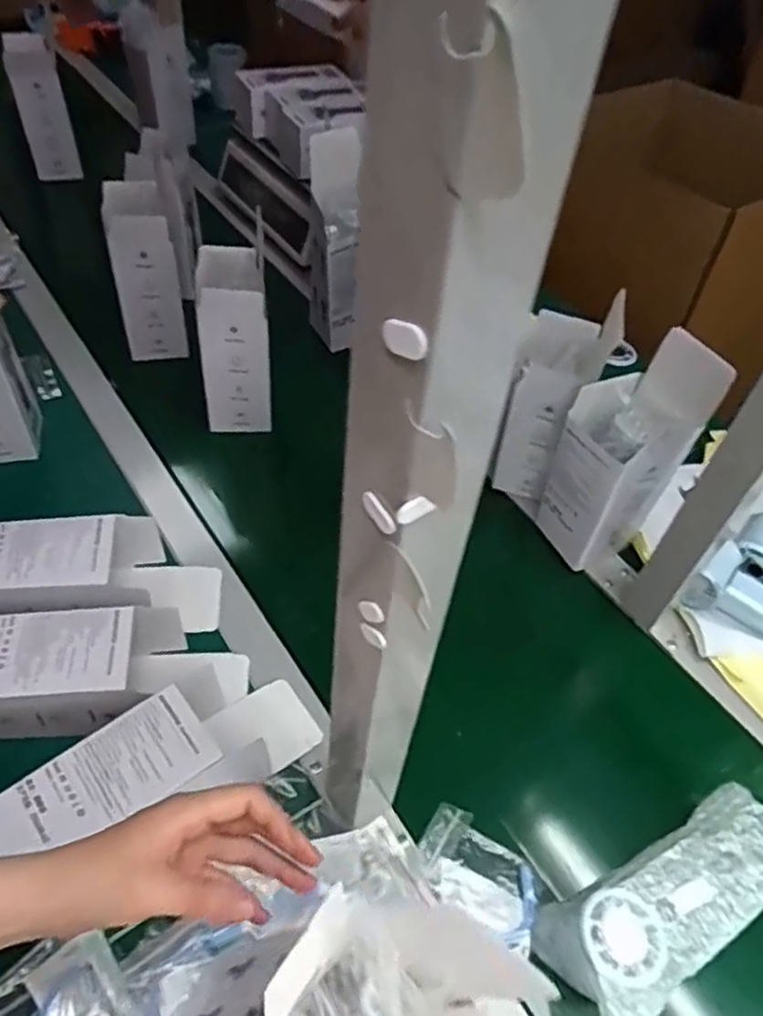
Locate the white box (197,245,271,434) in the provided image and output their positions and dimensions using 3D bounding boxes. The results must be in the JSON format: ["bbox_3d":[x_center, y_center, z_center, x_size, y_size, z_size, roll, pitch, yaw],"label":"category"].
[{"bbox_3d":[-0.163,-0.182,0.773,0.071,0.188,0.086,-3,50,-7],"label":"white box"}]

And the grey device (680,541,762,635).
[{"bbox_3d":[0.360,0.099,0.660,0.064,0.033,0.127,-34,60,-28],"label":"grey device"}]

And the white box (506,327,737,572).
[{"bbox_3d":[0.216,-0.050,0.657,0.080,0.245,0.096,-18,56,-18],"label":"white box"}]

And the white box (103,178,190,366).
[{"bbox_3d":[-0.286,-0.278,0.847,0.071,0.202,0.091,-11,51,-13],"label":"white box"}]

